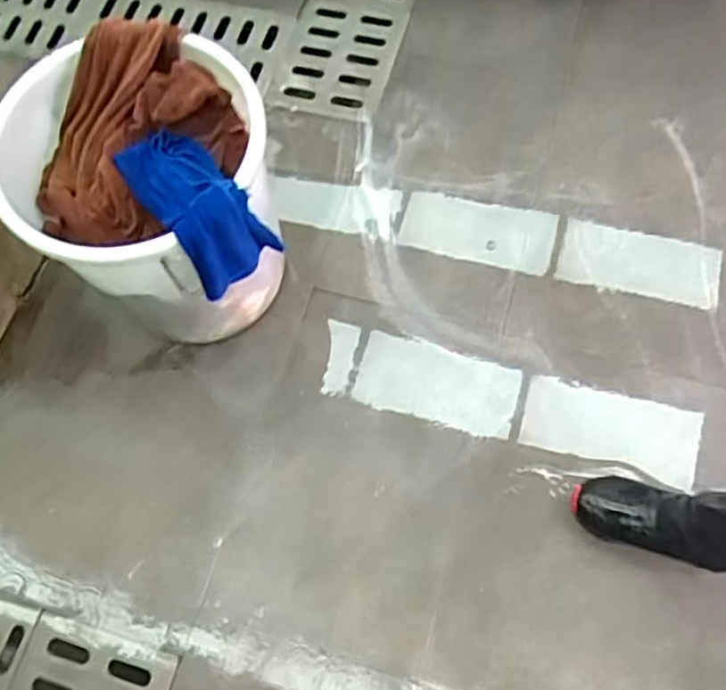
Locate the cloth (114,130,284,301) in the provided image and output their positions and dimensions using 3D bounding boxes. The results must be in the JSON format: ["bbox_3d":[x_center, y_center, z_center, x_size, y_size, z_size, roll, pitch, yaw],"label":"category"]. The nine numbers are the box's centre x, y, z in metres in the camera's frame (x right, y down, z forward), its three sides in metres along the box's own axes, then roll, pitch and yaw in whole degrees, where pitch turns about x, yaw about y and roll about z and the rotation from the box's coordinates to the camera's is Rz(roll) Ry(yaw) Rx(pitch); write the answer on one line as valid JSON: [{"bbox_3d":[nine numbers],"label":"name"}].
[{"bbox_3d":[-0.257,-0.223,0.999,0.135,0.154,0.261,-39,69,-11],"label":"cloth"}]

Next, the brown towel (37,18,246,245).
[{"bbox_3d":[-0.373,-0.319,1.046,0.241,0.145,0.347,36,75,18],"label":"brown towel"}]

